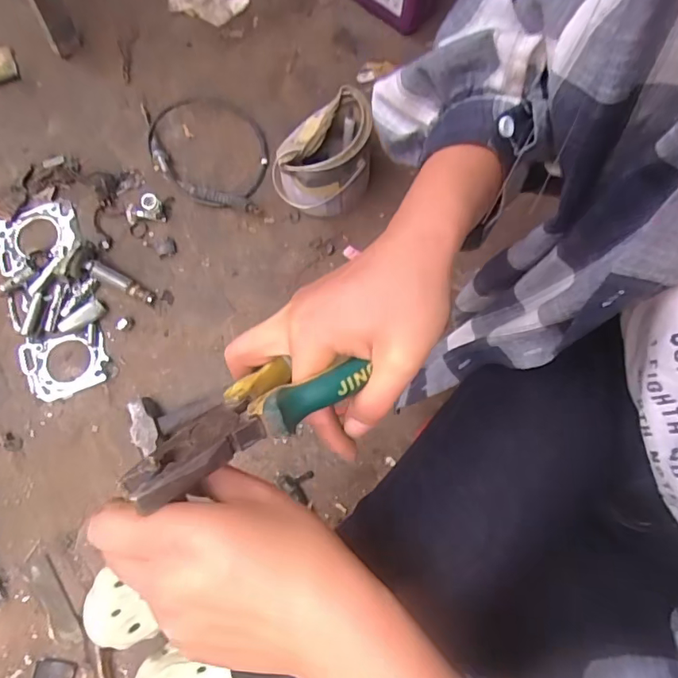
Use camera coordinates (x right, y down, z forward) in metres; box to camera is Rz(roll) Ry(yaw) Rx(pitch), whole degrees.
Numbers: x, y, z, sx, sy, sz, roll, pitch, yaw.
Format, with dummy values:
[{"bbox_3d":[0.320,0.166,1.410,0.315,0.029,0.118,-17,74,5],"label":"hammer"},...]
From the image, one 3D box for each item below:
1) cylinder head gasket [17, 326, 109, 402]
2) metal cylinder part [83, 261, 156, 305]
[{"bbox_3d":[-0.429,0.042,0.784,0.128,0.006,0.096,-15,83,-3],"label":"cylinder head gasket"},{"bbox_3d":[-0.340,-0.088,0.781,0.112,0.022,0.021,31,77,-12],"label":"metal cylinder part"}]

